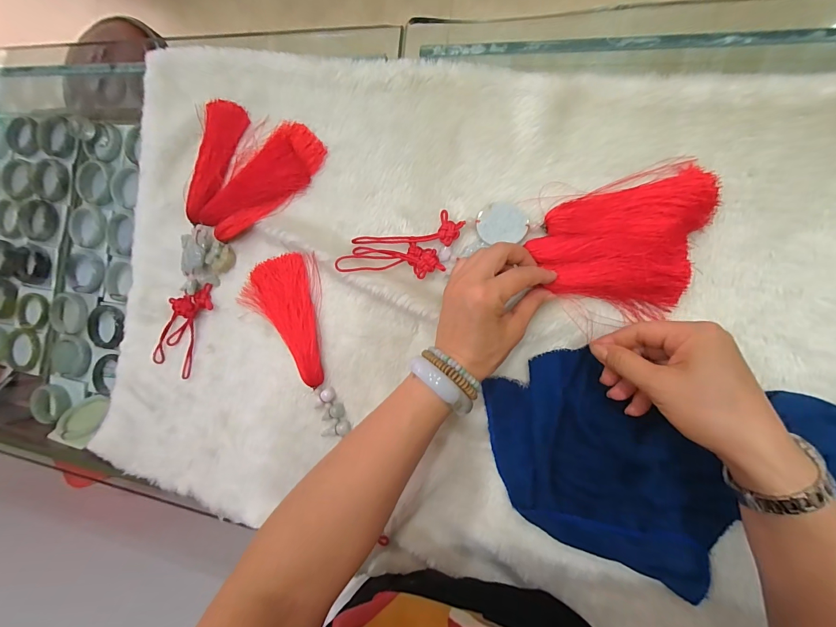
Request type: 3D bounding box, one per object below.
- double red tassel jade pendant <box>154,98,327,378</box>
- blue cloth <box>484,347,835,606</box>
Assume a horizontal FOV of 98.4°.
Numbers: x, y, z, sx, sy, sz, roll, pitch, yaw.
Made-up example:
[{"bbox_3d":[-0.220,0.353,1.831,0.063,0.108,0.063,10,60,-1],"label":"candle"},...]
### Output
[{"bbox_3d":[-0.252,-0.096,0.427,0.156,0.028,0.321,35,100,10],"label":"double red tassel jade pendant"},{"bbox_3d":[0.211,0.144,0.325,0.299,0.041,0.185,13,95,12],"label":"blue cloth"}]

